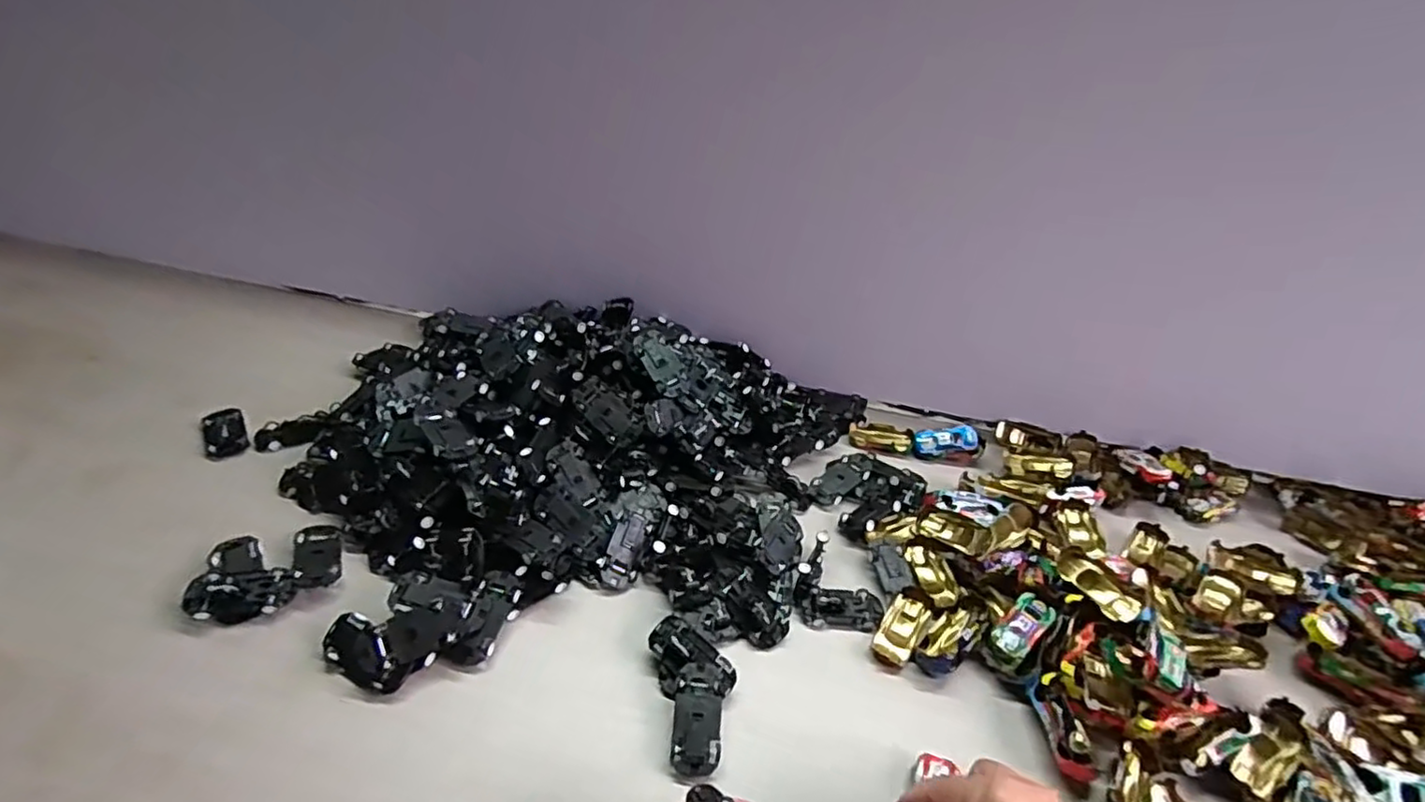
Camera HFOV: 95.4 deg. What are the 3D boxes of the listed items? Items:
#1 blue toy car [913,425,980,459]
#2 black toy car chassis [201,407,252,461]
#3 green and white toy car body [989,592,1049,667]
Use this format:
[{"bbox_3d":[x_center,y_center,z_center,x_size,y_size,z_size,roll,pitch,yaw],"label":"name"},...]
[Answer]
[{"bbox_3d":[0.234,0.040,0.648,0.061,0.016,0.026,0,39,-10],"label":"blue toy car"},{"bbox_3d":[-0.426,0.027,0.565,0.033,0.011,0.056,-19,45,-30],"label":"black toy car chassis"},{"bbox_3d":[0.227,0.165,0.474,0.058,0.013,0.025,-28,50,-37],"label":"green and white toy car body"}]

